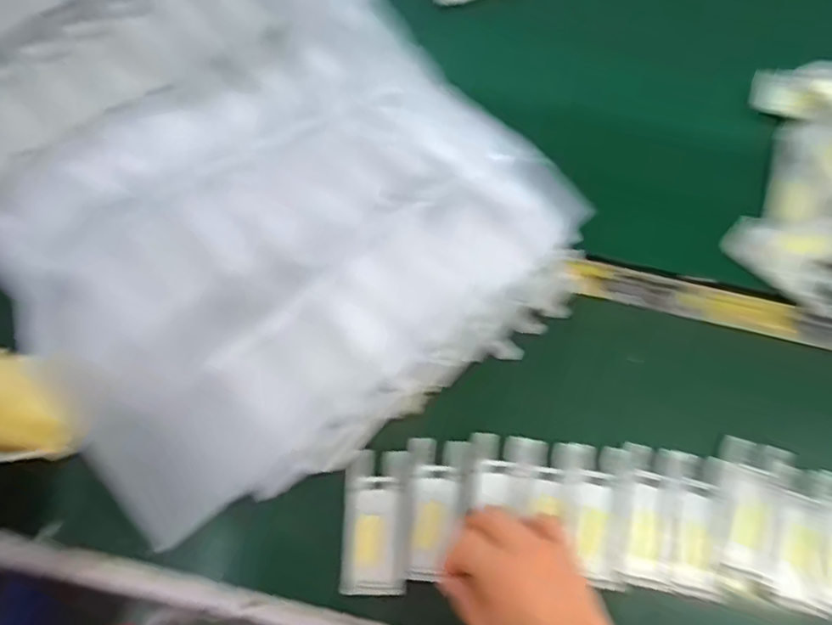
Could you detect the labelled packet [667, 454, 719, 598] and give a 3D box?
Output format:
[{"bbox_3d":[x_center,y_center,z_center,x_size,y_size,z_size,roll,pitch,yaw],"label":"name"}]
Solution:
[{"bbox_3d":[0.221,0.167,0.477,0.038,0.004,0.105,7,75,1],"label":"labelled packet"}]

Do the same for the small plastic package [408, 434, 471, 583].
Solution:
[{"bbox_3d":[0.015,0.153,0.475,0.047,0.019,0.102,4,75,1],"label":"small plastic package"}]

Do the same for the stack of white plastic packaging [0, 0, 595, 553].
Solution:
[{"bbox_3d":[-0.167,-0.137,0.505,0.405,0.099,0.546,-38,78,-10],"label":"stack of white plastic packaging"}]

